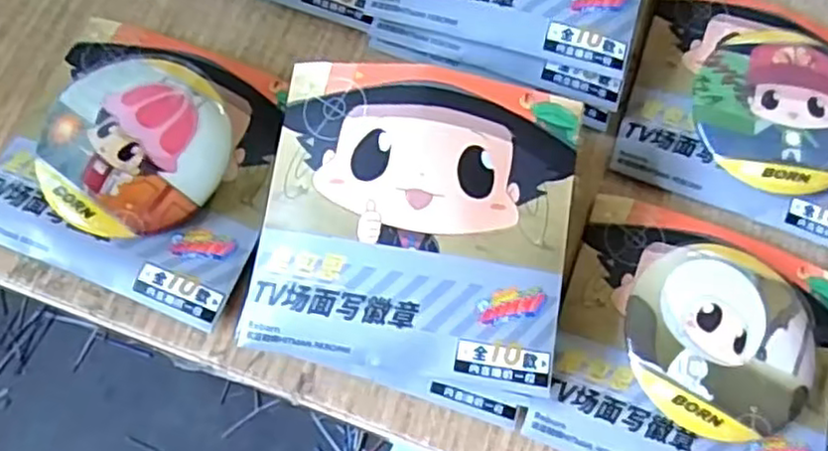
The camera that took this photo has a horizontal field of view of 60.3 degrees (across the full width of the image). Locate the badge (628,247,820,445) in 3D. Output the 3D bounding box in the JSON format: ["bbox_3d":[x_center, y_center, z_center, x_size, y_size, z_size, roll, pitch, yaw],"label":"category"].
[{"bbox_3d":[0.089,0.032,0.207,0.053,0.010,0.055,1,71,-4],"label":"badge"}]

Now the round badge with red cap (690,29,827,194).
[{"bbox_3d":[0.119,-0.038,0.233,0.054,0.012,0.058,1,71,-4],"label":"round badge with red cap"}]

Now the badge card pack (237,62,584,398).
[{"bbox_3d":[0.001,-0.002,0.193,0.082,0.008,0.081,9,82,2],"label":"badge card pack"}]

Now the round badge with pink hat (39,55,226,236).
[{"bbox_3d":[-0.083,-0.024,0.214,0.055,0.013,0.056,1,71,-4],"label":"round badge with pink hat"}]

